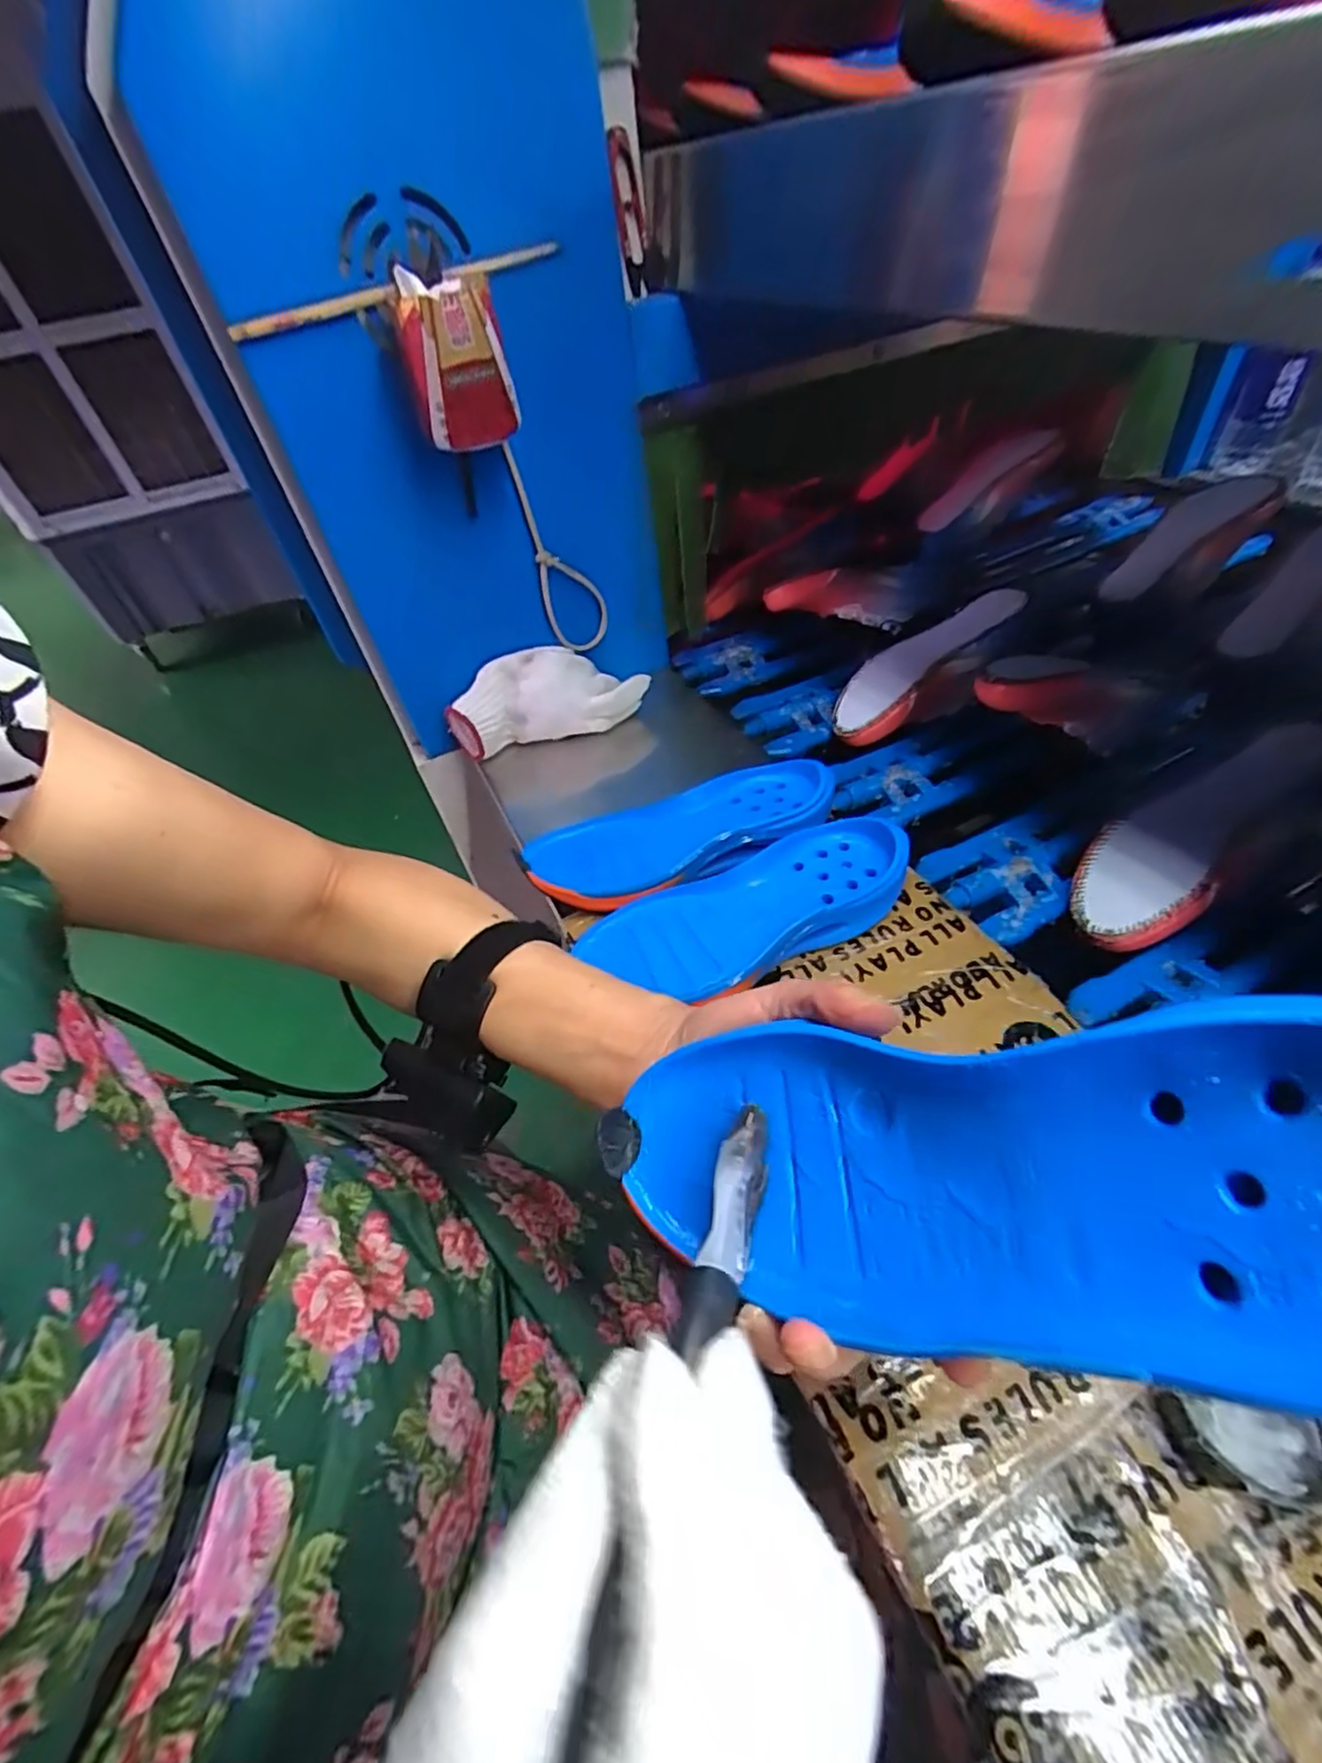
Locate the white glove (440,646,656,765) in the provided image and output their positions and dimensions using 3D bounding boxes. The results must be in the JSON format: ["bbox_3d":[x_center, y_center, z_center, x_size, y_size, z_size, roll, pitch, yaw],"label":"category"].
[{"bbox_3d":[-0.108,-0.177,0.636,0.188,0.070,0.067,-11,46,-4],"label":"white glove"}]

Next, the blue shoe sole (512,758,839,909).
[{"bbox_3d":[0.013,-0.036,0.502,0.231,0.034,0.093,-12,46,-6],"label":"blue shoe sole"}]

